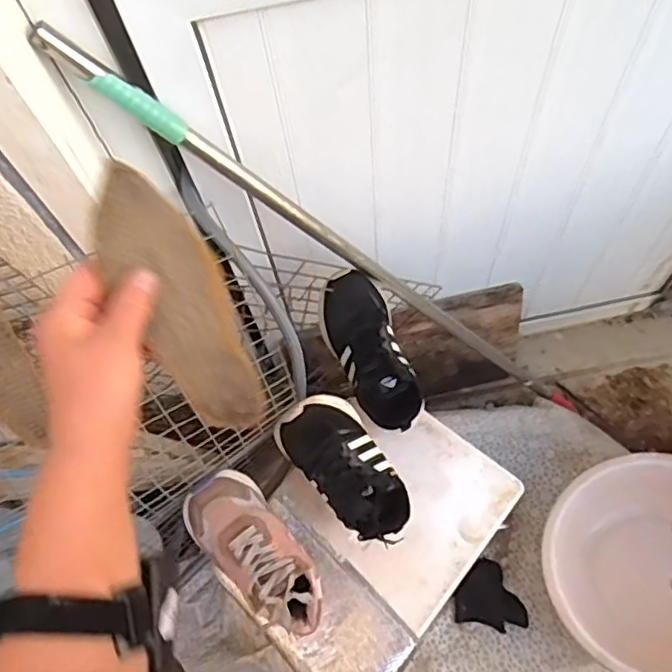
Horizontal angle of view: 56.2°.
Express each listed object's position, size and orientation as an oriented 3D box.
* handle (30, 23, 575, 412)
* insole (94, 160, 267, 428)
[{"bbox_3d":[0.098,-0.061,0.900,0.033,1.071,0.030,-16,58,37],"label":"handle"},{"bbox_3d":[-0.100,-0.012,0.424,0.061,0.203,0.029,-28,30,-10],"label":"insole"}]

